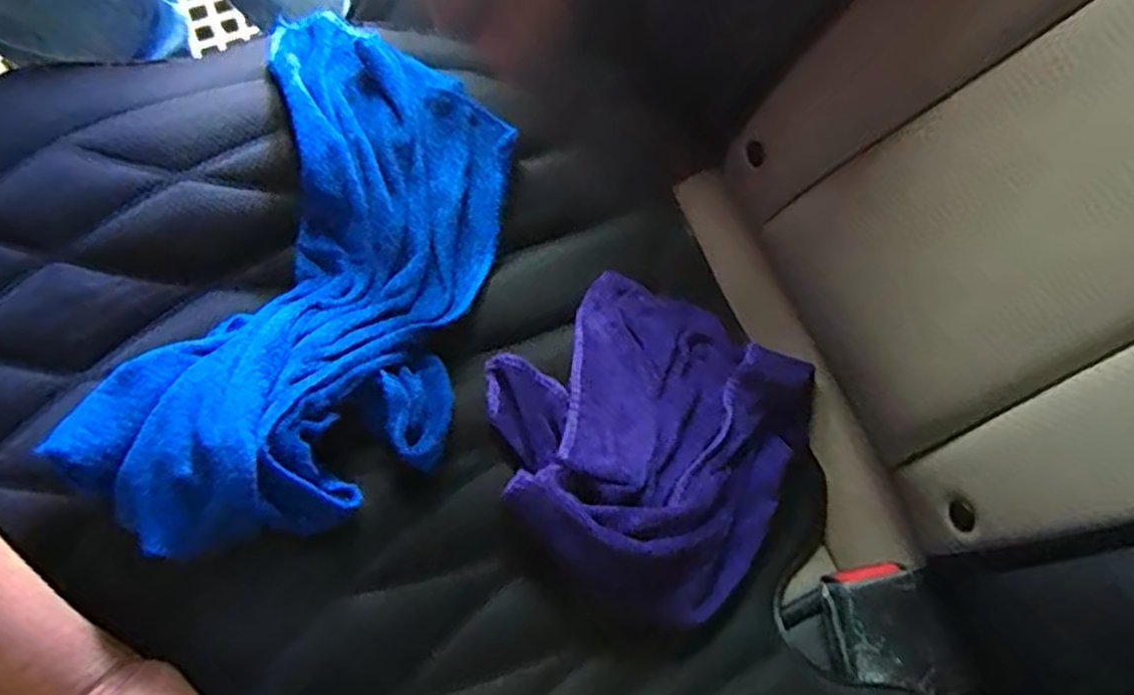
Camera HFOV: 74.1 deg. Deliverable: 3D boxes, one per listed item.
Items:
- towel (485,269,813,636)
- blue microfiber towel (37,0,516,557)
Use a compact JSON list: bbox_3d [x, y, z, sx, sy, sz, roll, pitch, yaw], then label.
[{"bbox_3d":[0.047,0.051,0.433,0.175,0.082,0.179,38,77,8],"label":"towel"},{"bbox_3d":[-0.130,-0.038,0.420,0.163,0.036,0.303,24,64,-18],"label":"blue microfiber towel"}]

